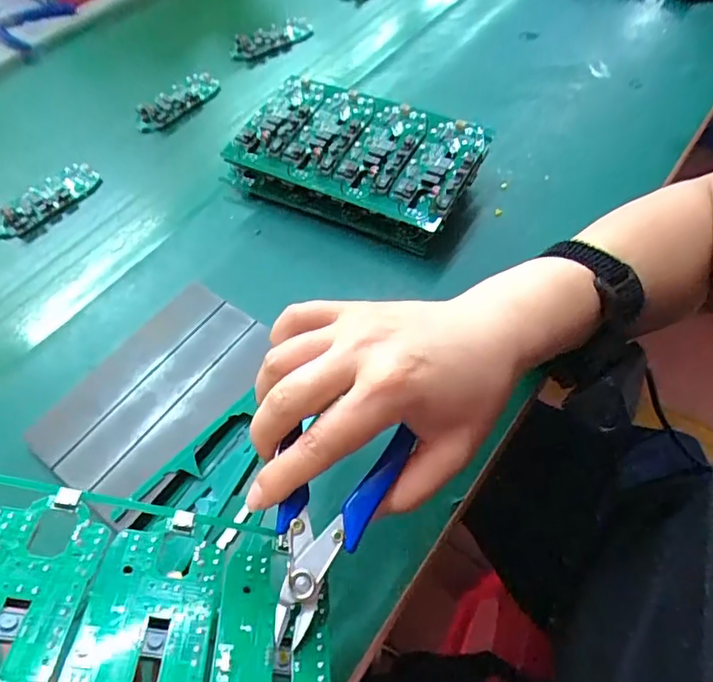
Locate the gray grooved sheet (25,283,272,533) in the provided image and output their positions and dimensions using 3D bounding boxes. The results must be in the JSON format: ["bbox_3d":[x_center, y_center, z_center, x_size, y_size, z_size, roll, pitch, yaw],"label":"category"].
[{"bbox_3d":[-0.127,0.033,0.343,0.097,0.027,0.144,33,65,19],"label":"gray grooved sheet"}]

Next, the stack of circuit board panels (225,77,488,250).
[{"bbox_3d":[0.001,-0.152,0.441,0.193,0.056,0.115,25,63,15],"label":"stack of circuit board panels"}]

